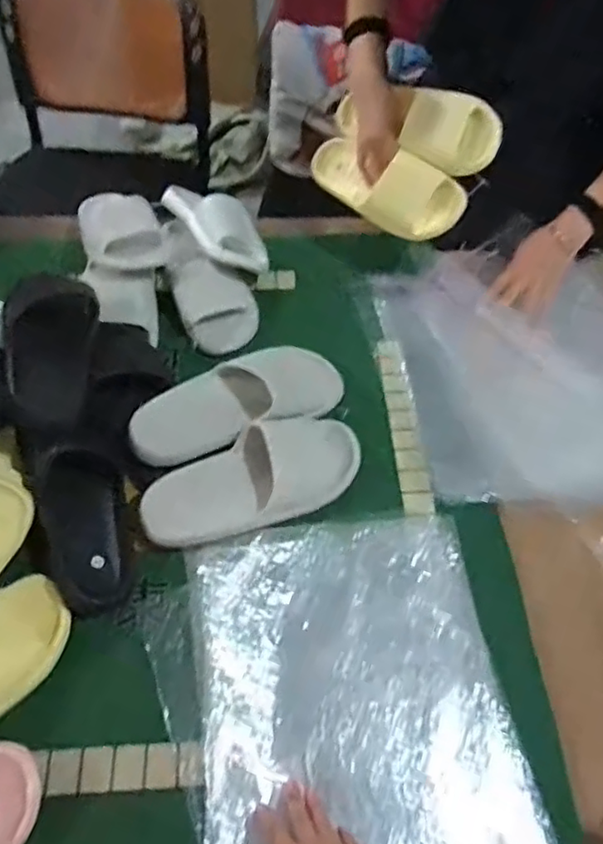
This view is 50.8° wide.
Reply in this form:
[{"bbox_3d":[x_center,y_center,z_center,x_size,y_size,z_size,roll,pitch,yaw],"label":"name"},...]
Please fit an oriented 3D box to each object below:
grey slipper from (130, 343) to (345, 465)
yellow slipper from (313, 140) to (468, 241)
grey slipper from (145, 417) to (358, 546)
[{"bbox_3d":[-0.078,-0.028,0.808,0.274,0.062,0.102,-17,58,-13],"label":"grey slipper"},{"bbox_3d":[0.122,-0.354,0.942,0.252,0.106,0.075,39,29,28],"label":"yellow slipper"},{"bbox_3d":[-0.054,0.067,0.752,0.267,0.058,0.108,-20,59,-15],"label":"grey slipper"}]

